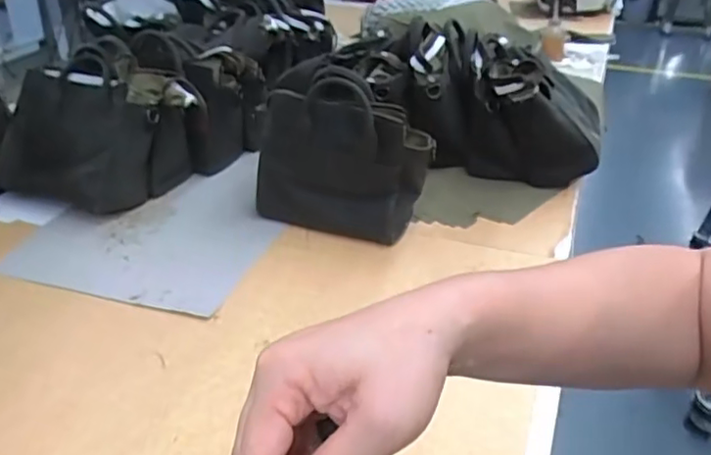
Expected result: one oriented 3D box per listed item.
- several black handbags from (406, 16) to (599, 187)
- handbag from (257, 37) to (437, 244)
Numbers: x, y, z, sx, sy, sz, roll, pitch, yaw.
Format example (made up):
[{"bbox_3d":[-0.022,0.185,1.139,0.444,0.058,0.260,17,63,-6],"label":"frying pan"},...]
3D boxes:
[{"bbox_3d":[0.259,-0.210,1.132,0.363,0.228,0.217,9,33,12],"label":"several black handbags"},{"bbox_3d":[-0.022,-0.114,0.948,0.270,0.238,0.080,10,34,14],"label":"handbag"}]

